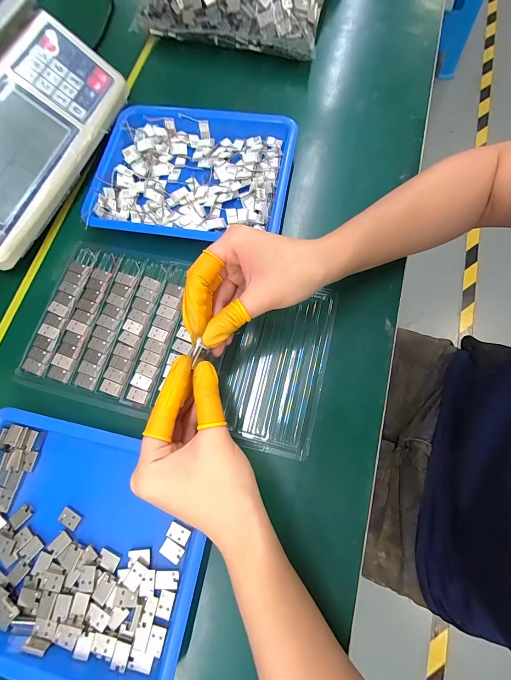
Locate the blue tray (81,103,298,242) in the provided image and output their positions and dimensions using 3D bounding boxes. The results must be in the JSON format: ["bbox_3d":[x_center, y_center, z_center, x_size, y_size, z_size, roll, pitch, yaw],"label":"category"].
[{"bbox_3d":[-0.072,-0.186,0.333,0.215,0.028,0.166,10,74,3],"label":"blue tray"}]

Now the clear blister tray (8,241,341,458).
[{"bbox_3d":[-0.076,-0.003,0.294,0.289,0.017,0.156,14,75,4],"label":"clear blister tray"}]

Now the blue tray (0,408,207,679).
[{"bbox_3d":[-0.153,0.157,0.239,0.218,0.027,0.167,13,74,4],"label":"blue tray"}]

